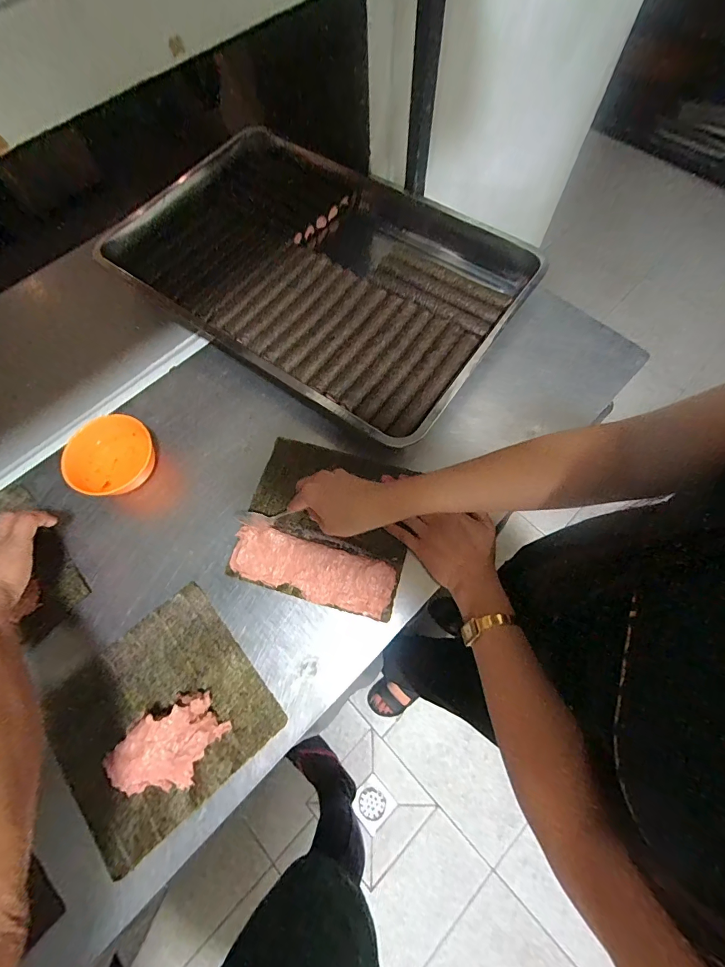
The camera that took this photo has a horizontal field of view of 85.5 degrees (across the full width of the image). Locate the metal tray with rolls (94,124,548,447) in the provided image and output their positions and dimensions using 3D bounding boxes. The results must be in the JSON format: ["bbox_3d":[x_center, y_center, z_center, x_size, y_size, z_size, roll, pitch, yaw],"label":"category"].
[{"bbox_3d":[-0.073,-0.331,0.603,0.590,0.055,0.391,34,73,13],"label":"metal tray with rolls"}]

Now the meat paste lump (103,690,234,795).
[{"bbox_3d":[-0.190,0.260,0.387,0.098,0.029,0.072,-37,72,-13],"label":"meat paste lump"}]

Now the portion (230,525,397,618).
[{"bbox_3d":[-0.059,0.100,0.457,0.190,0.011,0.061,15,69,7],"label":"portion"}]

